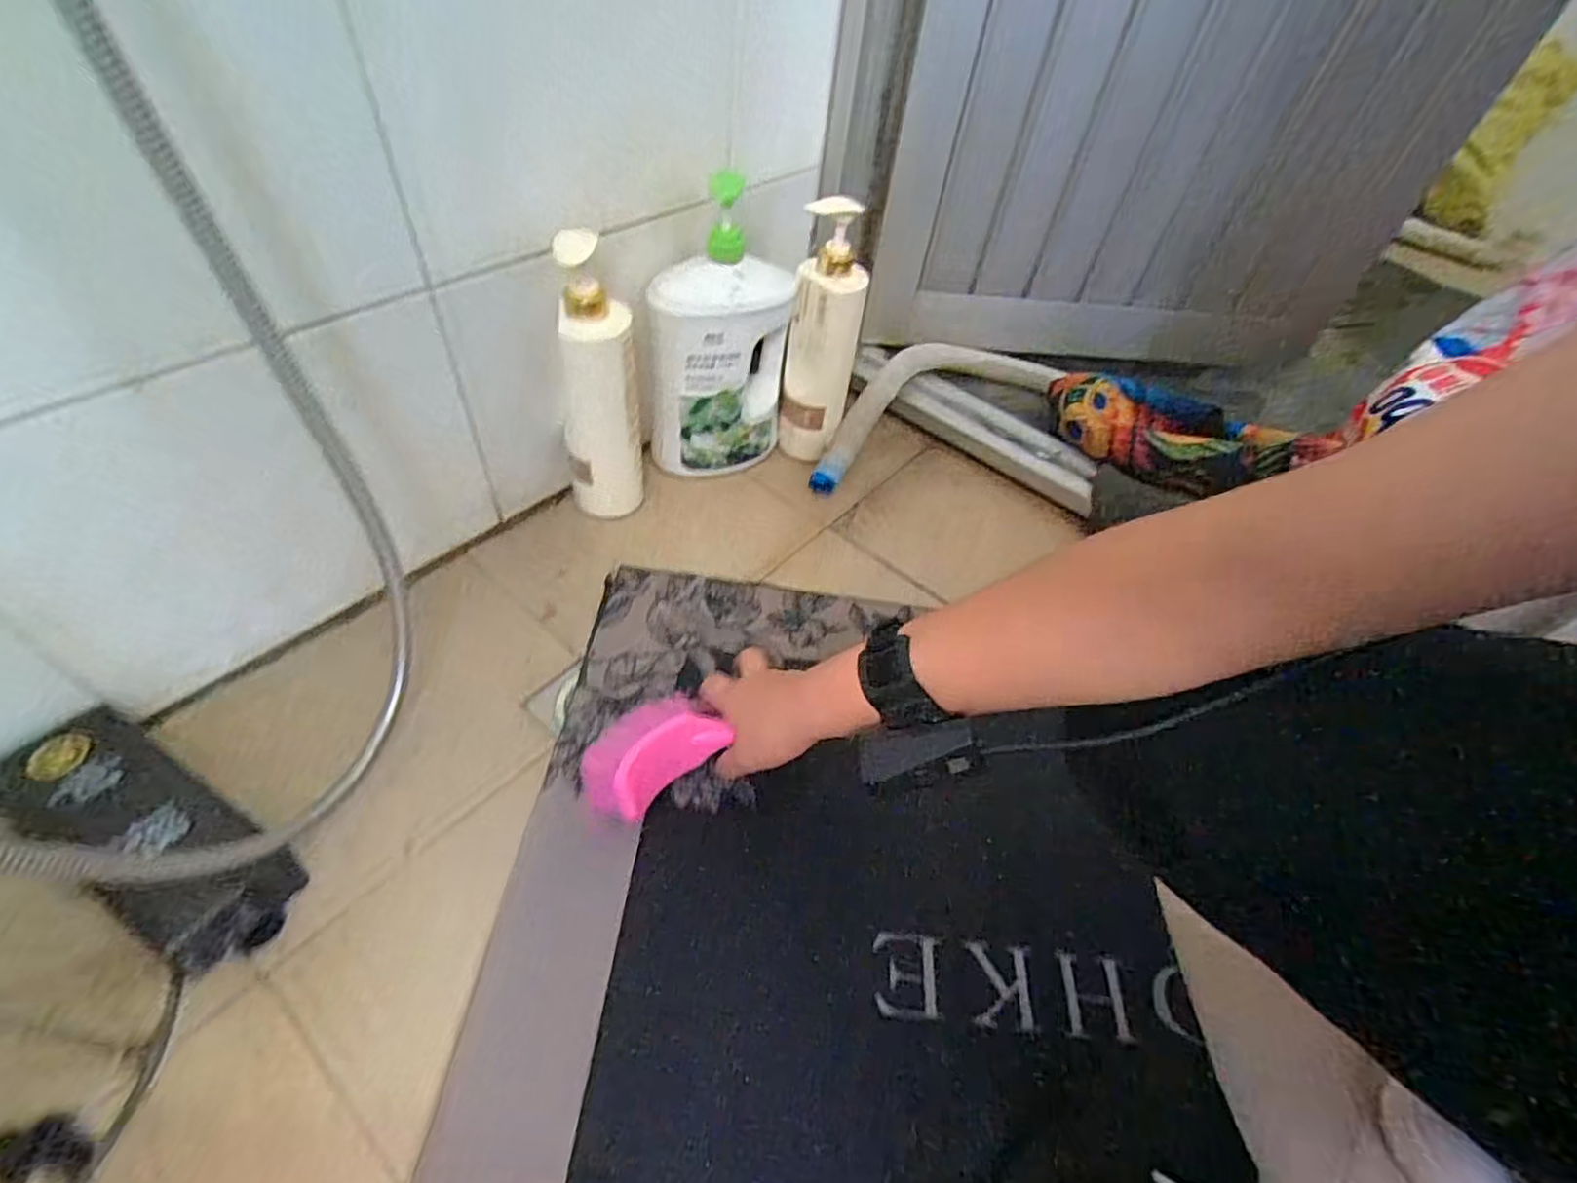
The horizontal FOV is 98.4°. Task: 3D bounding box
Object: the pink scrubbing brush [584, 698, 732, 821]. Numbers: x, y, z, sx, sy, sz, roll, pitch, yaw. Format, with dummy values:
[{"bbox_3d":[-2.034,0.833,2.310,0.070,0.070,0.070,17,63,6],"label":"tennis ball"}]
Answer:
[{"bbox_3d":[-0.102,0.125,0.520,0.097,0.048,0.053,-34,61,-30],"label":"pink scrubbing brush"}]

